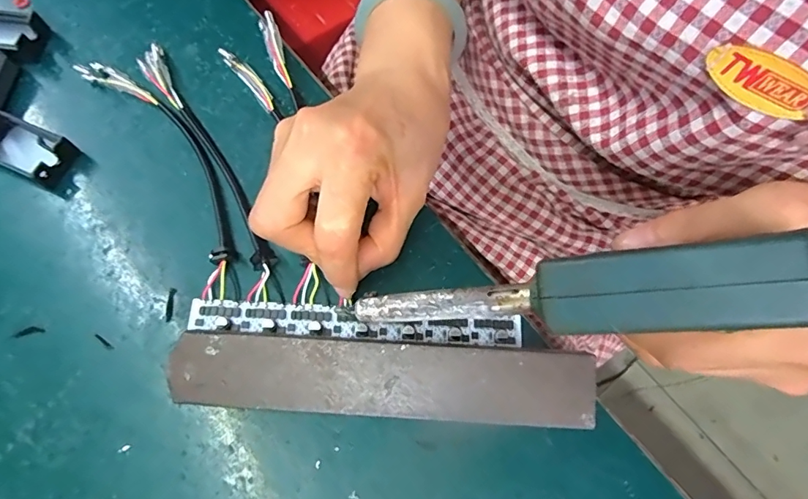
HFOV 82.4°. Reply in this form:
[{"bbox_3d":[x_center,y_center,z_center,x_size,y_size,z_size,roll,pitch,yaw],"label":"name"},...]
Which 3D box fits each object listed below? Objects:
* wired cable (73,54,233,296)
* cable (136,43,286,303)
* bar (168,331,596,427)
[{"bbox_3d":[-0.141,-0.056,0.275,0.039,0.012,0.185,-31,73,-13],"label":"wired cable"},{"bbox_3d":[-0.119,-0.054,0.274,0.022,0.012,0.195,-27,72,-12],"label":"cable"},{"bbox_3d":[-0.010,0.063,0.227,0.196,0.026,0.033,4,69,-1],"label":"bar"}]

